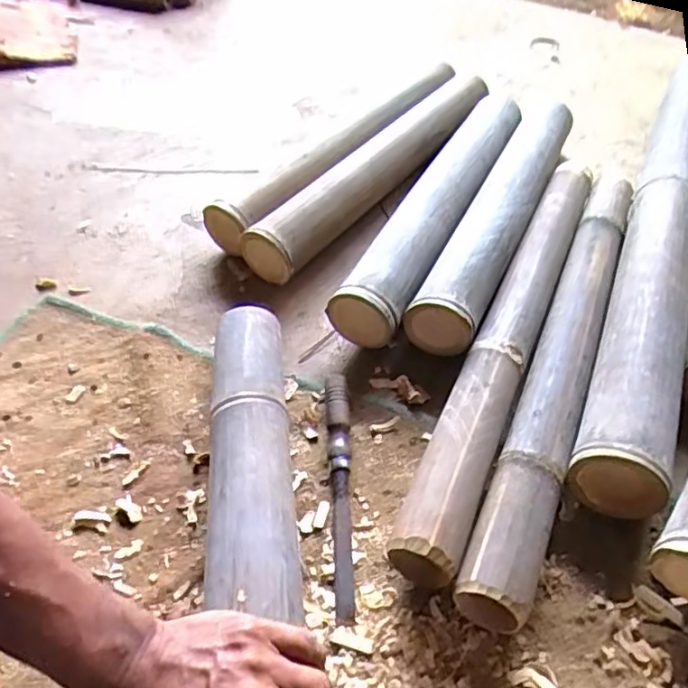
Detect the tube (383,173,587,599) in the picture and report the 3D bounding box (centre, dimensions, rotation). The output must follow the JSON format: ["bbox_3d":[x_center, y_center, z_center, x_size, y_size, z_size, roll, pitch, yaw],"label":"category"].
[{"bbox_3d":[0.190,-0.025,0.692,0.061,0.059,0.624,18,49,17],"label":"tube"}]

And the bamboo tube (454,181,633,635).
[{"bbox_3d":[0.243,0.000,0.671,0.059,0.053,0.628,19,49,18],"label":"bamboo tube"}]

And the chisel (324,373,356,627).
[{"bbox_3d":[-0.002,0.128,0.575,0.022,0.031,0.238,-3,46,-2],"label":"chisel"}]

